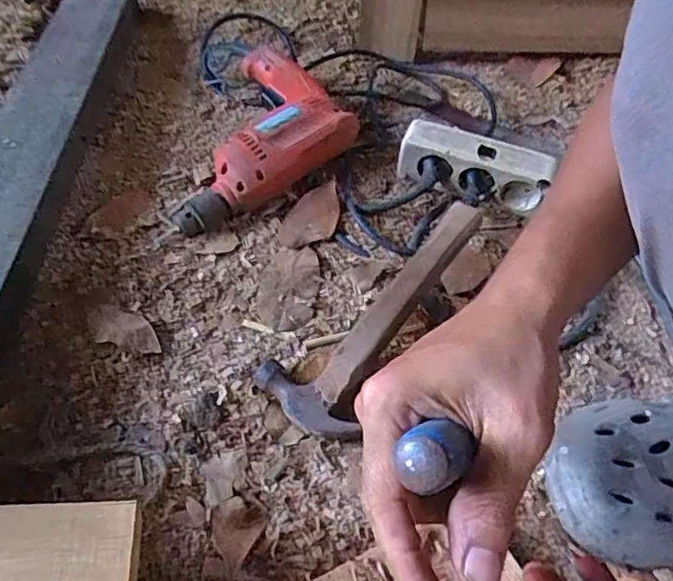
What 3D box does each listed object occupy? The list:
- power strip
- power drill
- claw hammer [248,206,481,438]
[{"bbox_3d":[0.143,-0.126,0.595,0.154,0.060,0.048,18,53,8],"label":"power strip"},{"bbox_3d":[-0.101,-0.163,0.603,0.227,0.064,0.162,-35,63,-28],"label":"power drill"},{"bbox_3d":[0.055,0.015,0.492,0.093,0.050,0.258,38,58,22],"label":"claw hammer"}]

